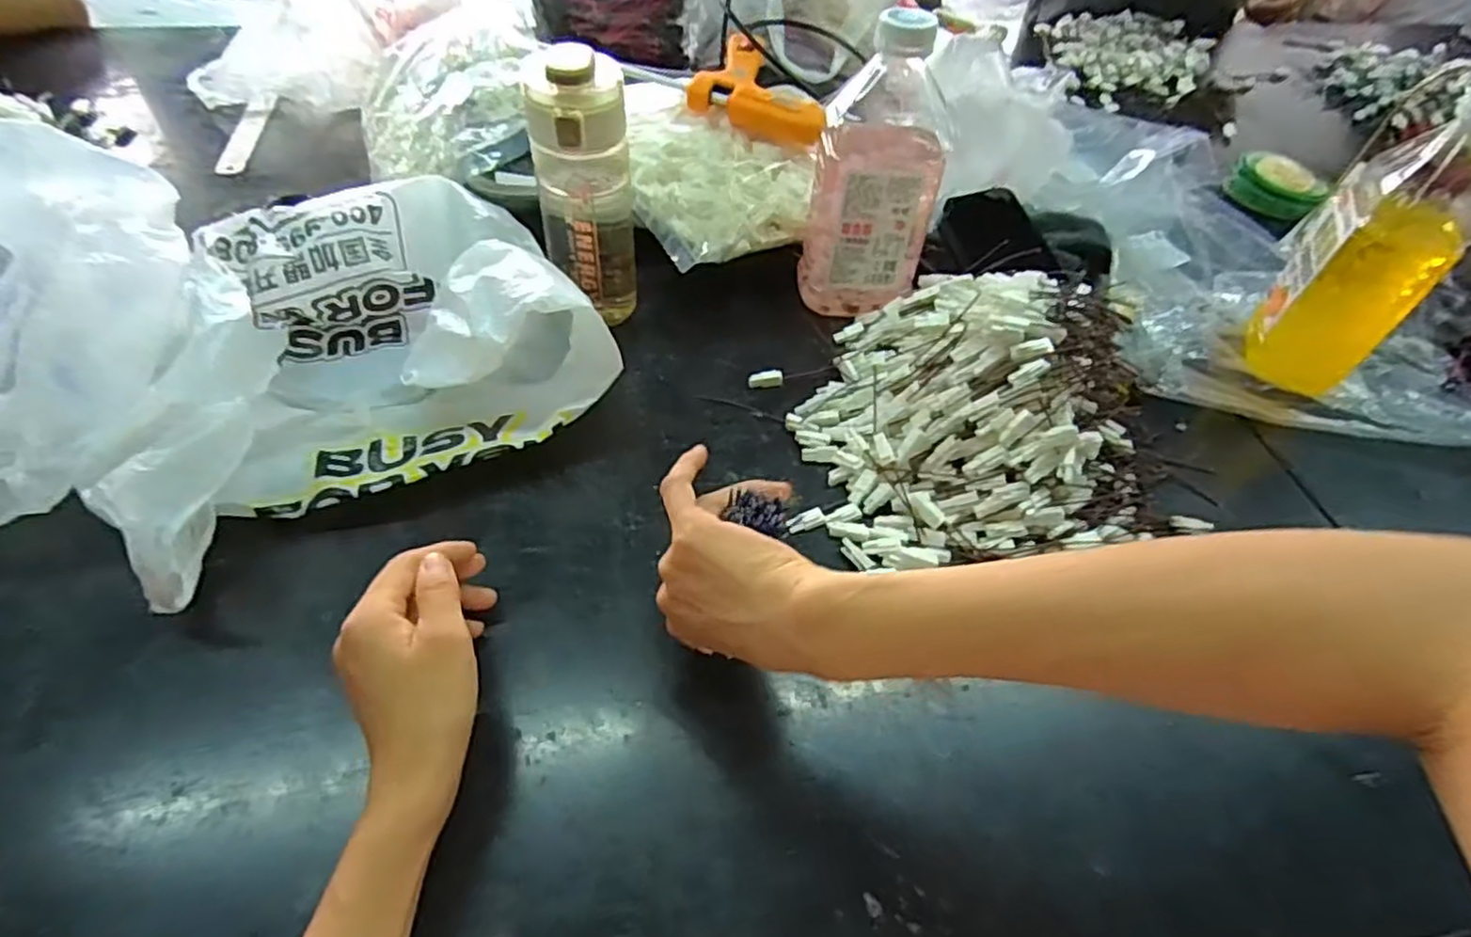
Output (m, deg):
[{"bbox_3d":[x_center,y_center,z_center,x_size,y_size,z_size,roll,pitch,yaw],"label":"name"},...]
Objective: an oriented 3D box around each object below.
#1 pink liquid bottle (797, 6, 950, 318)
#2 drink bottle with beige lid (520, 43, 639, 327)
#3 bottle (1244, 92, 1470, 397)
[{"bbox_3d":[0.113,-0.234,0.563,0.096,0.212,0.100,12,51,5],"label":"pink liquid bottle"},{"bbox_3d":[-0.109,-0.189,0.532,0.067,0.197,0.056,-3,51,-7],"label":"drink bottle with beige lid"},{"bbox_3d":[0.471,-0.161,0.530,0.088,0.211,0.077,38,58,23],"label":"bottle"}]

